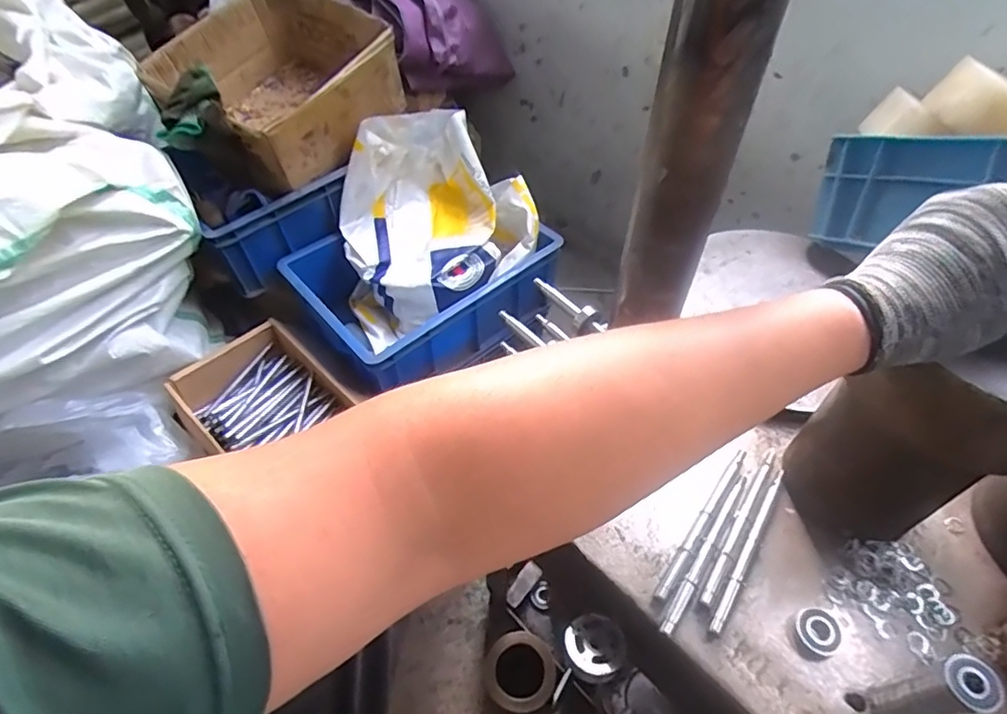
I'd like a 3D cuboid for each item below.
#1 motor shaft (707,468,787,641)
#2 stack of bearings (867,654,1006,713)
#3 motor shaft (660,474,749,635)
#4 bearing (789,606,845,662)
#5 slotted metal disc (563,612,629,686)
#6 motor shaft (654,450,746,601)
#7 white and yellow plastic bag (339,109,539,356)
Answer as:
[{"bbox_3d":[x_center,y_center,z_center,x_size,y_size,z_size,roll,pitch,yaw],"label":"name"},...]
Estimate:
[{"bbox_3d":[0.207,0.159,0.482,0.012,0.009,0.160,28,57,21],"label":"motor shaft"},{"bbox_3d":[0.283,0.225,0.380,0.034,0.092,0.029,-11,52,-8],"label":"stack of bearings"},{"bbox_3d":[0.170,0.160,0.478,0.012,0.006,0.157,30,57,22],"label":"motor shaft"},{"bbox_3d":[0.242,0.211,0.441,0.040,0.015,0.034,-23,55,-17],"label":"bearing"},{"bbox_3d":[0.080,0.253,0.502,0.053,0.014,0.051,0,51,0],"label":"slotted metal disc"},{"bbox_3d":[0.173,0.140,0.496,0.010,0.007,0.161,31,58,23],"label":"motor shaft"},{"bbox_3d":[-0.120,-0.229,0.985,0.320,0.244,0.288,-15,53,-11],"label":"white and yellow plastic bag"}]

